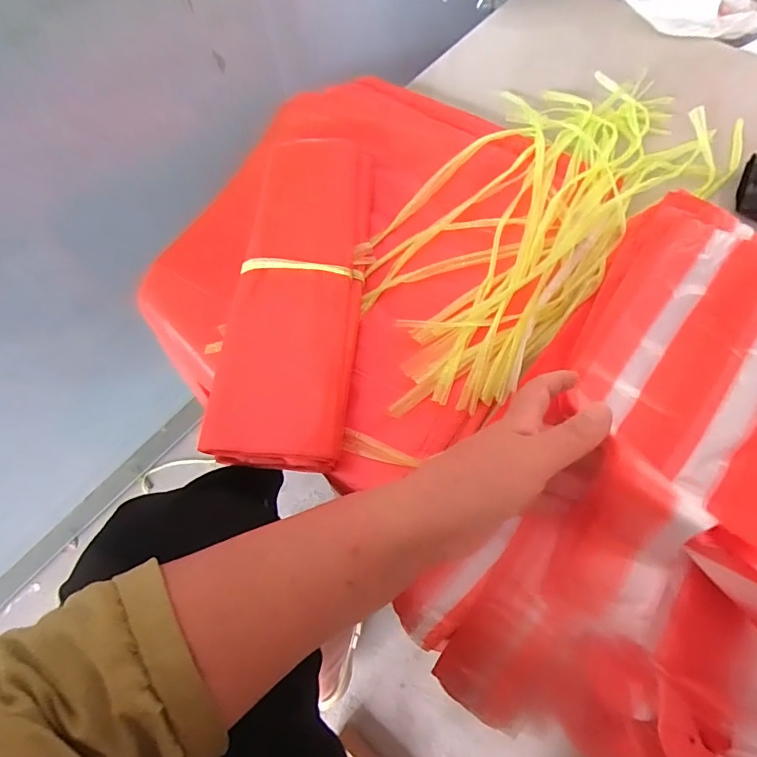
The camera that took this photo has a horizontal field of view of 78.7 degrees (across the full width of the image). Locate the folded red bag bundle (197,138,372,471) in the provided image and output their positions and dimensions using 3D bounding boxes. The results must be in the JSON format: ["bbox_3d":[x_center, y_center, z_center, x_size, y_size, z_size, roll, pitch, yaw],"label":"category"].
[{"bbox_3d":[-0.079,-0.092,0.464,0.118,0.057,0.352,3,67,4],"label":"folded red bag bundle"}]

